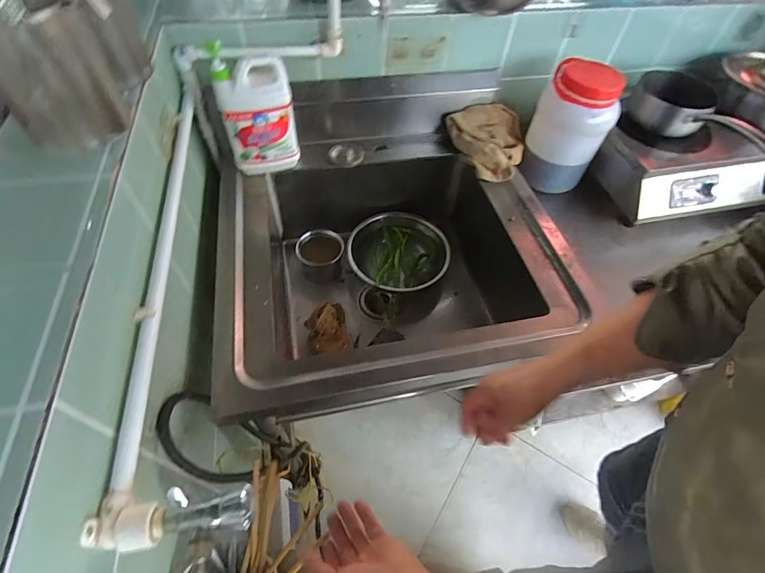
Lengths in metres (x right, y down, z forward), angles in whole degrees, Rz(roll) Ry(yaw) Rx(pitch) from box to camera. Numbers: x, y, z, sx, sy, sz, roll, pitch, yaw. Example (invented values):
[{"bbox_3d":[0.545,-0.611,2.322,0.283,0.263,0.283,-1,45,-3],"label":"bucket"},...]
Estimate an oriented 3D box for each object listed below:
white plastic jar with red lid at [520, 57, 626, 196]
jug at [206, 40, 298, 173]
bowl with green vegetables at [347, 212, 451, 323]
[{"bbox_3d":[0.438,-0.371,0.935,0.163,0.245,0.155,2,54,-2],"label":"white plastic jar with red lid"},{"bbox_3d":[-0.267,-0.376,0.850,0.147,0.238,0.115,-18,57,-15],"label":"jug"},{"bbox_3d":[0.041,-0.062,1.087,0.259,0.125,0.258,2,54,-2],"label":"bowl with green vegetables"}]

